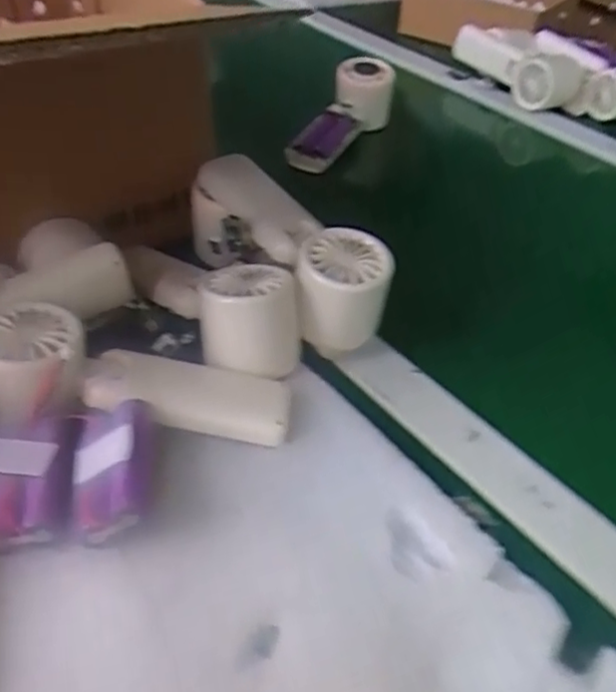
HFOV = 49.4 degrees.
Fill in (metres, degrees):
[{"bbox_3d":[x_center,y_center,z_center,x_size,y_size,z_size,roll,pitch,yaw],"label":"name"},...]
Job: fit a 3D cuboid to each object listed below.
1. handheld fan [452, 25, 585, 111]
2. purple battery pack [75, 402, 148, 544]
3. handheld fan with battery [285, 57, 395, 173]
[{"bbox_3d":[0.248,-0.336,0.804,0.059,0.054,0.156,-20,44,-26],"label":"handheld fan"},{"bbox_3d":[-0.091,0.057,0.312,0.032,0.026,0.066,-5,40,-10],"label":"purple battery pack"},{"bbox_3d":[0.030,-0.219,0.665,0.057,0.050,0.163,22,59,21],"label":"handheld fan with battery"}]

